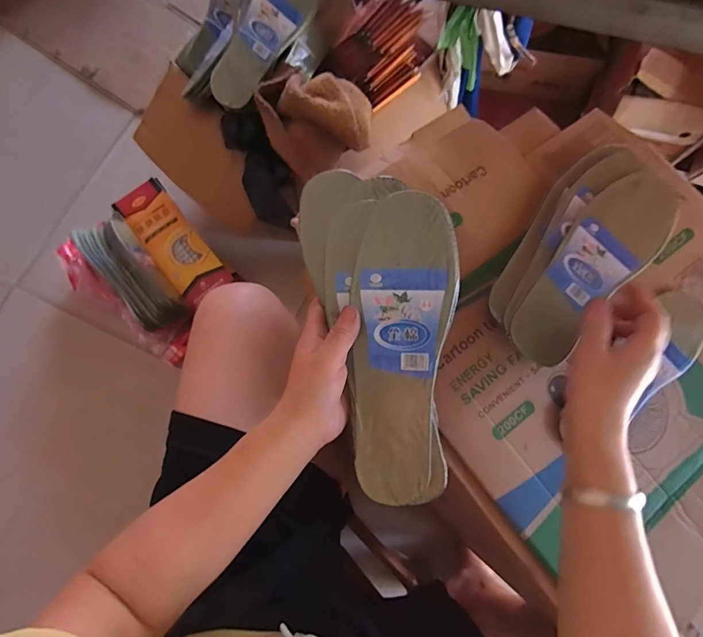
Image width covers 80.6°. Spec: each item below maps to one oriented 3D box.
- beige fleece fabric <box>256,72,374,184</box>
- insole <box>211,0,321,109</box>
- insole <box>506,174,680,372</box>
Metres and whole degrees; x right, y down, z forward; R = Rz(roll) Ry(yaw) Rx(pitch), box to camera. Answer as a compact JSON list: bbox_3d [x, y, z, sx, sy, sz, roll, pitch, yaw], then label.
[{"bbox_3d":[-0.048,-0.309,0.617,0.162,0.077,0.143,-26,79,-7],"label":"beige fleece fabric"},{"bbox_3d":[-0.124,-0.427,0.619,0.081,0.028,0.244,28,95,-21],"label":"insole"},{"bbox_3d":[0.255,-0.060,0.428,0.080,0.009,0.242,41,80,8],"label":"insole"}]

